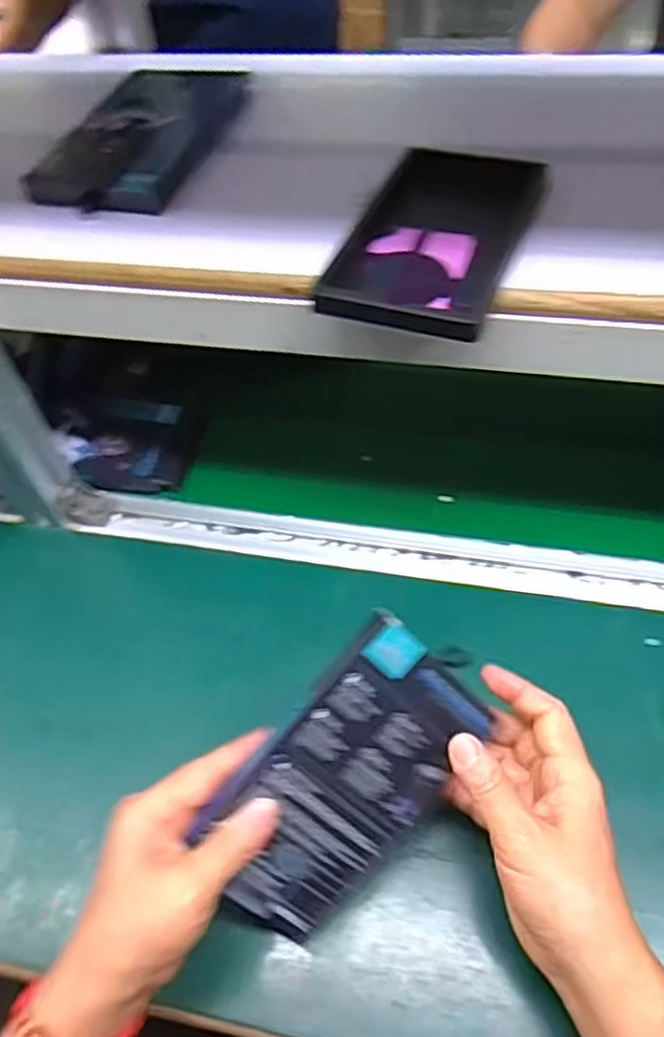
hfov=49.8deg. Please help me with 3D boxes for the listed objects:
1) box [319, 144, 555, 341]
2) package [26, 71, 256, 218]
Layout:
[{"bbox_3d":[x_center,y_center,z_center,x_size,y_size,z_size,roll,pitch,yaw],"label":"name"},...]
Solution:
[{"bbox_3d":[0.062,-0.163,0.411,0.094,0.012,0.156,17,56,17],"label":"box"},{"bbox_3d":[-0.126,-0.273,0.509,0.099,0.023,0.185,12,55,14],"label":"package"}]

